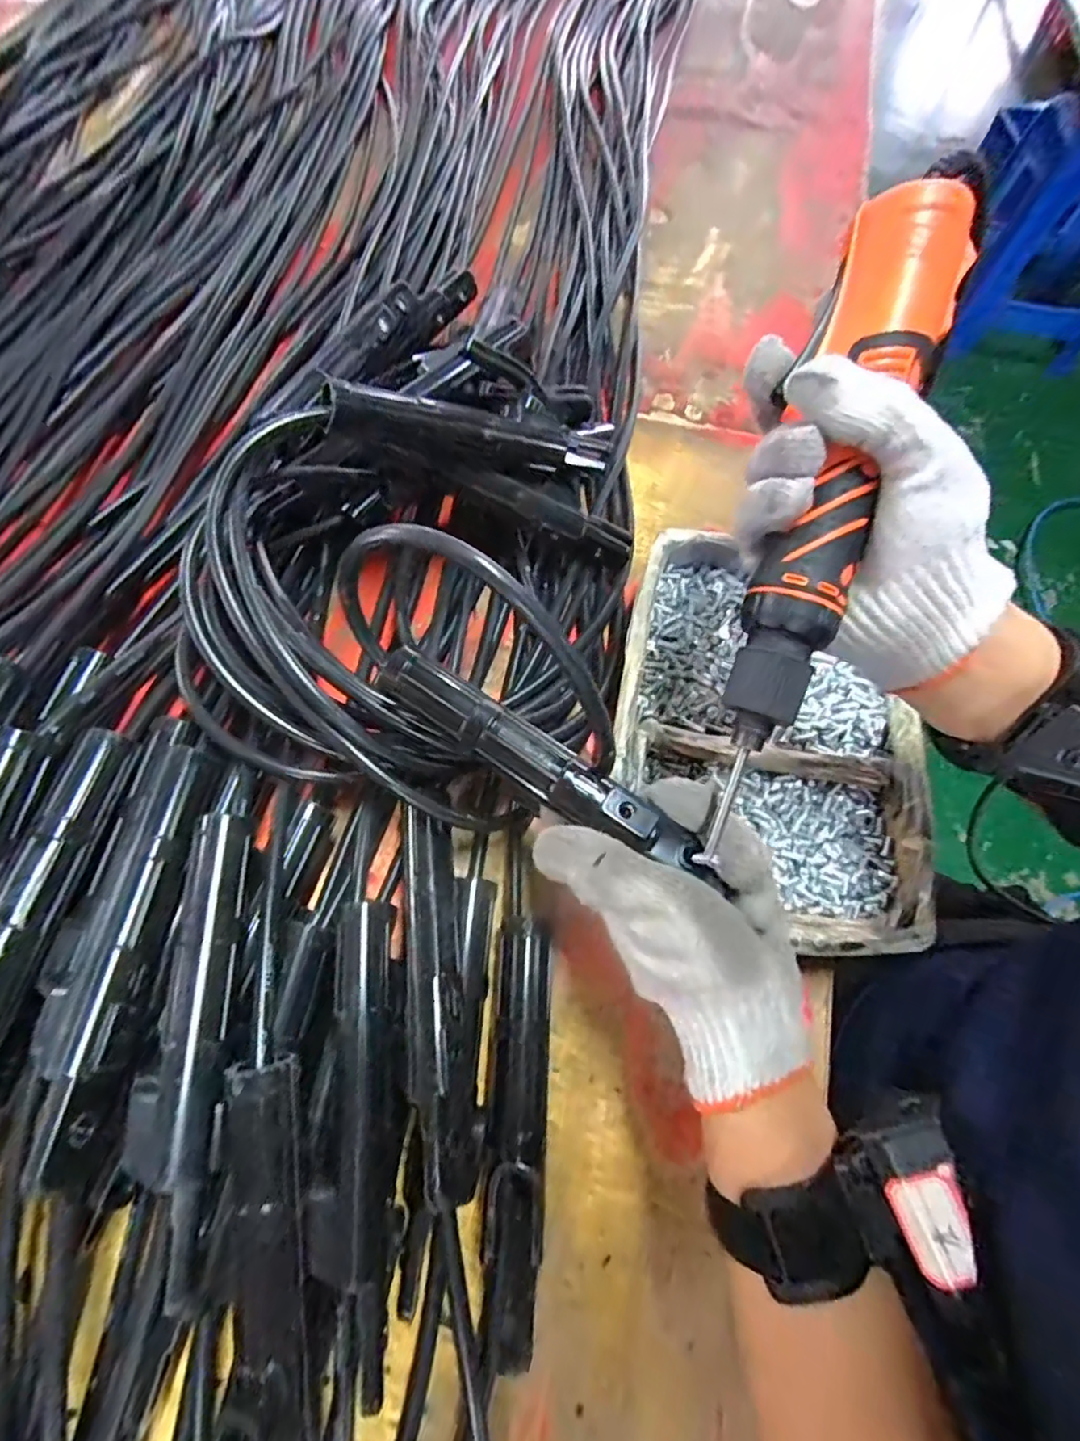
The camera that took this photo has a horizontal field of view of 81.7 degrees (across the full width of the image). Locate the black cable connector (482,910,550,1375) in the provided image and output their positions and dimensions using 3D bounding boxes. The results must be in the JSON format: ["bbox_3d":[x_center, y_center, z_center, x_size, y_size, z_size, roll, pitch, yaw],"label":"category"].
[{"bbox_3d":[-0.012,0.200,0.313,0.027,0.034,0.188,2,65,0],"label":"black cable connector"}]

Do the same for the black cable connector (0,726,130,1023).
[{"bbox_3d":[-0.240,0.092,0.291,0.025,0.032,0.191,9,66,3],"label":"black cable connector"}]

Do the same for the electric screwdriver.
[{"bbox_3d":[0.119,-0.097,0.259,0.050,0.034,0.244,19,90,6],"label":"electric screwdriver"}]

